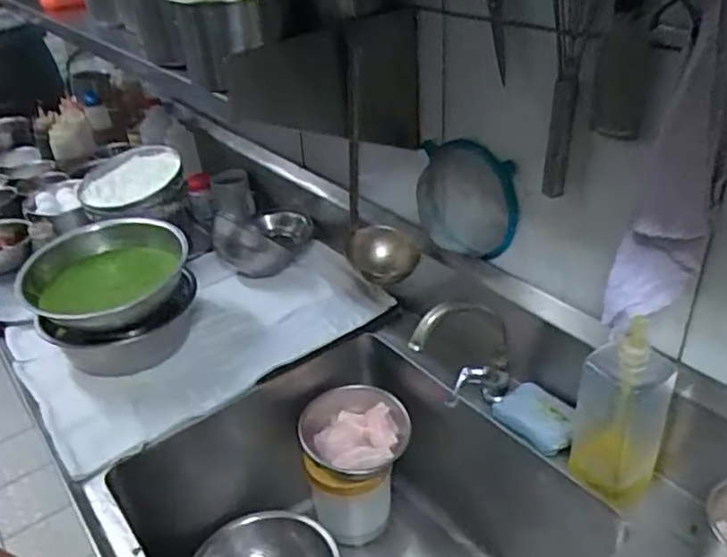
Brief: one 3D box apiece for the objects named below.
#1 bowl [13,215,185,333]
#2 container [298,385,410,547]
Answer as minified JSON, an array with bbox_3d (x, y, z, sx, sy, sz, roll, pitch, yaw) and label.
[{"bbox_3d":[-0.450,-0.010,1.137,0.249,0.080,0.261,-5,38,4],"label":"bowl"},{"bbox_3d":[-0.007,0.336,1.182,0.180,0.230,0.159,-4,33,2],"label":"container"}]

